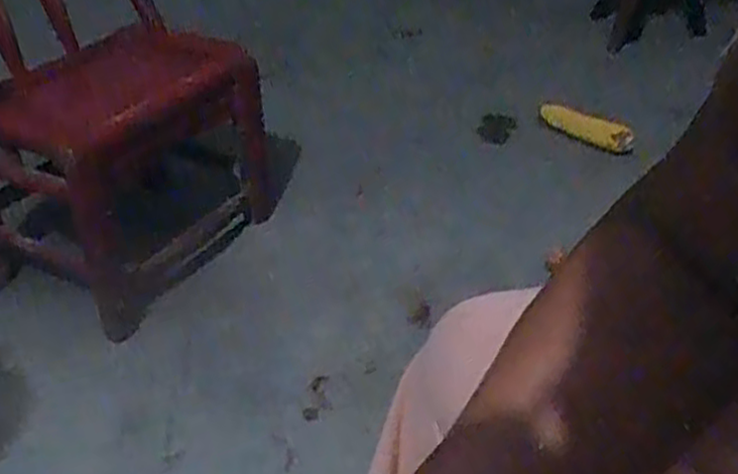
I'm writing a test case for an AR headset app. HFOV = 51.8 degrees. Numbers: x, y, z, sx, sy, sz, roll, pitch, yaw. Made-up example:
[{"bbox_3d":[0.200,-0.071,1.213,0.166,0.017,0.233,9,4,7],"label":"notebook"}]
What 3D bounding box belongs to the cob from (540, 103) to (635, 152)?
[{"bbox_3d":[0.436,-0.223,1.531,0.233,0.044,0.050,12,29,-25],"label":"cob"}]

